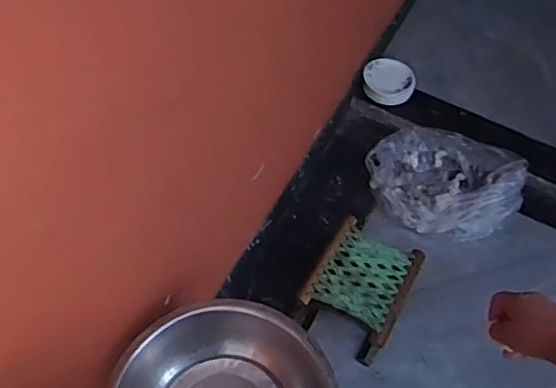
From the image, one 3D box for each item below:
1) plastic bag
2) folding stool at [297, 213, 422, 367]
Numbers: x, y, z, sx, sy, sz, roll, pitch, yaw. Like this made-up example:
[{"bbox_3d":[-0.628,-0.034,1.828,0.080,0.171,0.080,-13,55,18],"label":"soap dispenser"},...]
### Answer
[{"bbox_3d":[0.472,-0.043,1.674,0.425,0.143,0.314,23,57,11],"label":"plastic bag"},{"bbox_3d":[0.206,0.243,1.461,0.232,0.158,0.268,30,59,15],"label":"folding stool"}]

